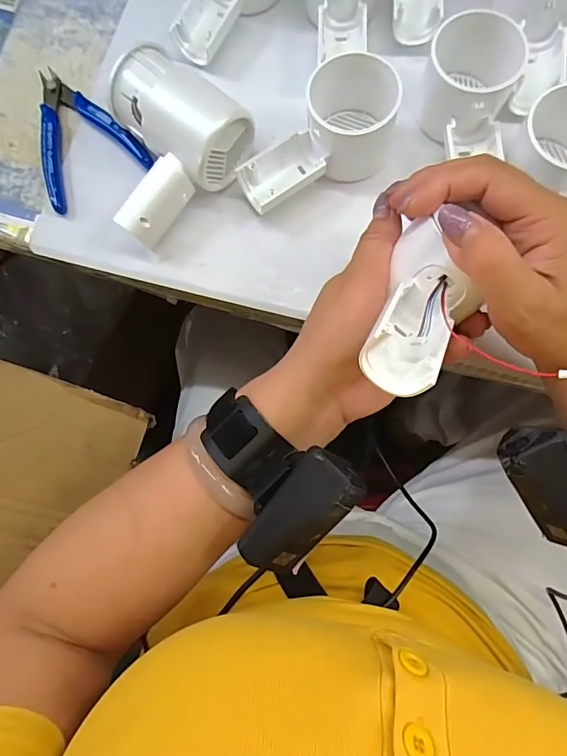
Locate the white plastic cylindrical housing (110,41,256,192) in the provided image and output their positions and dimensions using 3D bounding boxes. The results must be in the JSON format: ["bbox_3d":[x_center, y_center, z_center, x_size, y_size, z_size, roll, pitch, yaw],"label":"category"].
[{"bbox_3d":[-0.071,-0.176,0.320,0.088,0.055,0.054,38,85,9],"label":"white plastic cylindrical housing"}]

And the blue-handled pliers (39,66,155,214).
[{"bbox_3d":[-0.163,-0.191,0.352,0.078,0.013,0.117,-32,80,-2],"label":"blue-handled pliers"}]

